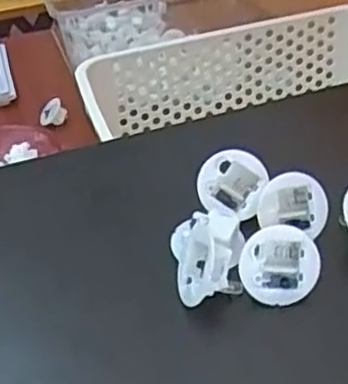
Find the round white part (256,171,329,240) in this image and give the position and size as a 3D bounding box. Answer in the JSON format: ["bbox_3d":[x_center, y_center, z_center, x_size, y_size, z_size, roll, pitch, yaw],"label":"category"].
[{"bbox_3d":[0.054,0.005,0.313,0.030,0.027,0.013,3,41,9],"label":"round white part"}]

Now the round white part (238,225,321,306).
[{"bbox_3d":[0.043,0.030,0.287,0.032,0.033,0.005,-21,11,0],"label":"round white part"}]

